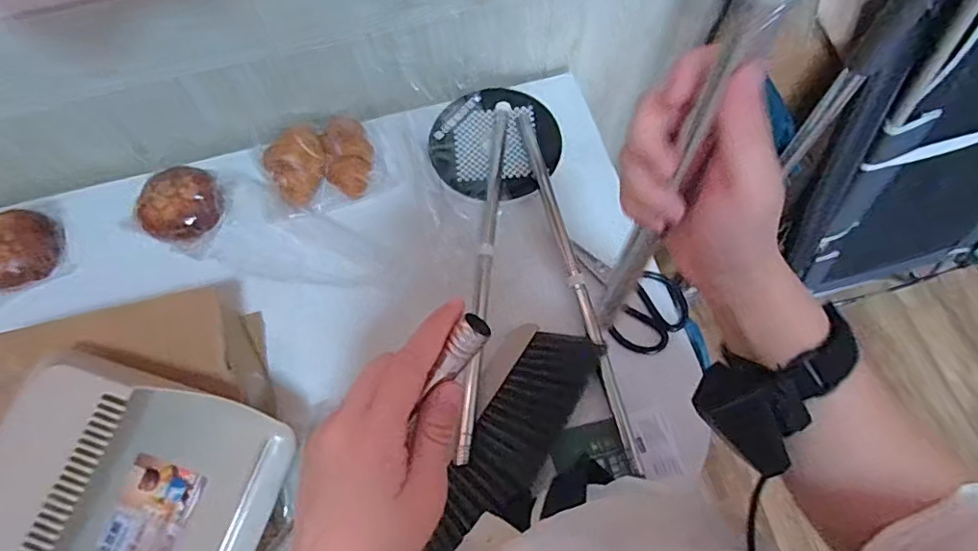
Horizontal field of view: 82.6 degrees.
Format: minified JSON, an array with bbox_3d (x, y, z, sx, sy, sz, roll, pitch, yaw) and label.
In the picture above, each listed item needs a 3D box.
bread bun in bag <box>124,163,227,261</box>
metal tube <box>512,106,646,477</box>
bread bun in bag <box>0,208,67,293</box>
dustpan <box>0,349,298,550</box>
[{"bbox_3d":[-0.394,-0.093,0.715,0.098,0.045,0.108,23,71,10],"label":"bread bun in bag"},{"bbox_3d":[0.104,-0.007,0.687,0.018,0.023,0.484,-14,73,-6],"label":"metal tube"},{"bbox_3d":[-0.598,-0.035,0.698,0.101,0.045,0.104,0,68,1],"label":"bread bun in bag"},{"bbox_3d":[-0.326,0.222,0.472,0.225,0.085,0.270,17,70,7],"label":"dustpan"}]

